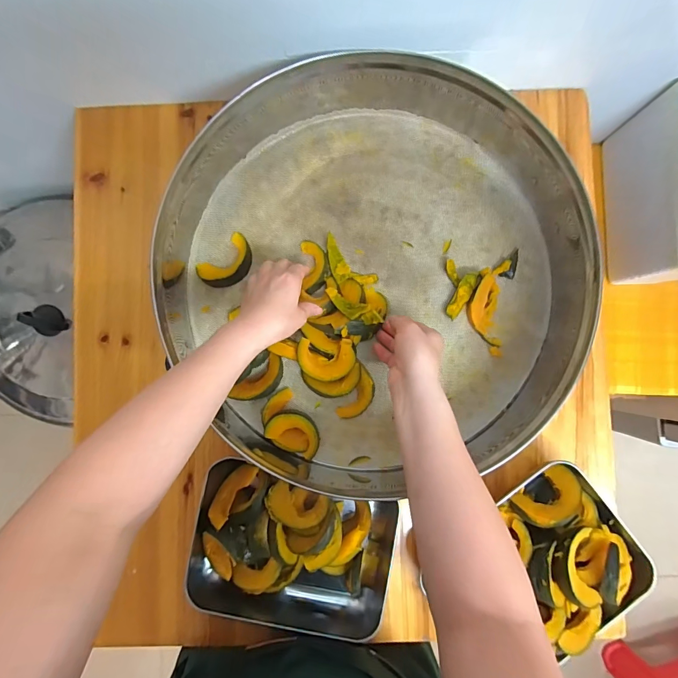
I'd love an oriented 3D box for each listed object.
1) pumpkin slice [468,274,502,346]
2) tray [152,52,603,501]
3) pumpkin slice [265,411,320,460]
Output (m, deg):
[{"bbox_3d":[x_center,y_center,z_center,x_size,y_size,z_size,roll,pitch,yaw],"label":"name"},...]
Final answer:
[{"bbox_3d":[0.199,-0.037,0.500,0.041,0.024,0.092,-2,88,1],"label":"pumpkin slice"},{"bbox_3d":[0.038,-0.086,0.468,0.495,0.113,0.522,0,88,1],"label":"tray"},{"bbox_3d":[-0.058,0.124,0.492,0.073,0.018,0.049,34,77,-8],"label":"pumpkin slice"}]

